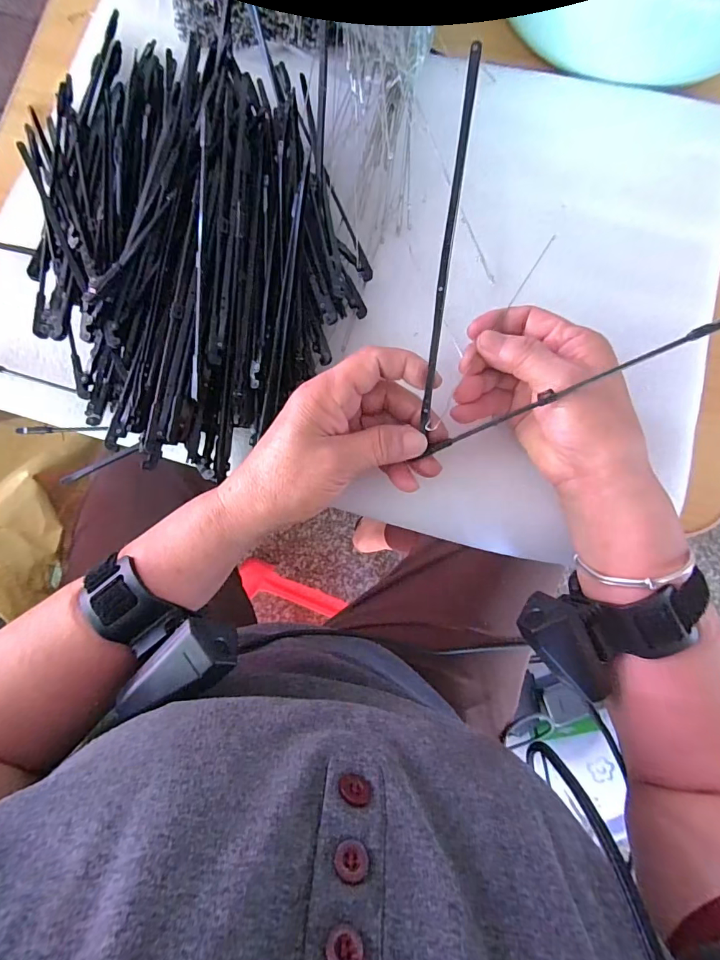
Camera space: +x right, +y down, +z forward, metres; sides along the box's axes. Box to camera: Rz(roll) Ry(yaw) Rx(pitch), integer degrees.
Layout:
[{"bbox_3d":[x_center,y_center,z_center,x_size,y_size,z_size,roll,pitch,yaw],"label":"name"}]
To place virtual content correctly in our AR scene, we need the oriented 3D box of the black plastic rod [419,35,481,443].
[{"bbox_3d":[0.042,-0.103,0.218,0.005,0.004,0.166,3,119,-2],"label":"black plastic rod"}]

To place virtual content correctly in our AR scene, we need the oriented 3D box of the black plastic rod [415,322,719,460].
[{"bbox_3d":[0.111,-0.047,0.235,0.157,0.008,0.006,-23,83,21],"label":"black plastic rod"}]

